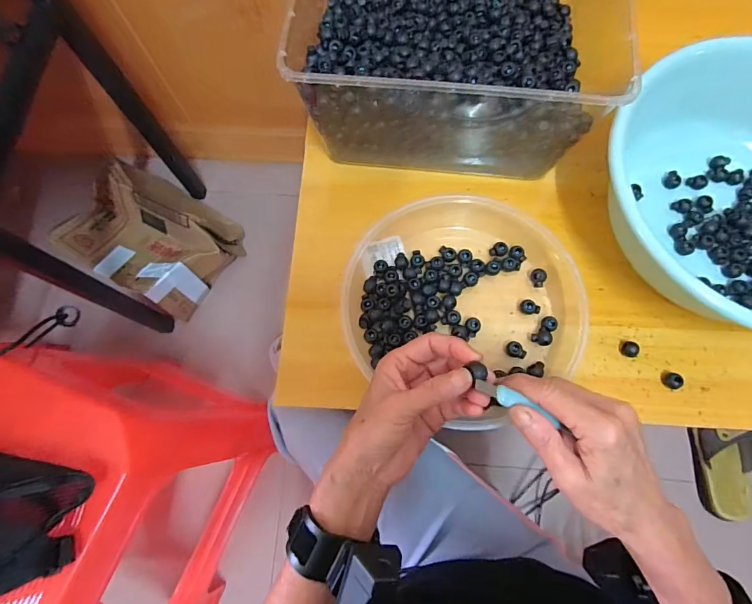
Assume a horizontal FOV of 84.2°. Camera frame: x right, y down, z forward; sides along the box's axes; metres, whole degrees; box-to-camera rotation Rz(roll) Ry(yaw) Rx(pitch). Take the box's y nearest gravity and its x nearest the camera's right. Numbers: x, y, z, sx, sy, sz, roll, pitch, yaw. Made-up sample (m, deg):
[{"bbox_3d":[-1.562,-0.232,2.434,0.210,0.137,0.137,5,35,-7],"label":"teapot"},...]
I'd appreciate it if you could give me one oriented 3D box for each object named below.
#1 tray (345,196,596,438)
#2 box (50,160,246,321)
[{"bbox_3d":[0.082,-0.006,0.417,0.214,0.042,0.235,0,74,1],"label":"tray"},{"bbox_3d":[-0.471,-0.144,0.905,0.287,0.178,0.252,29,77,9],"label":"box"}]

